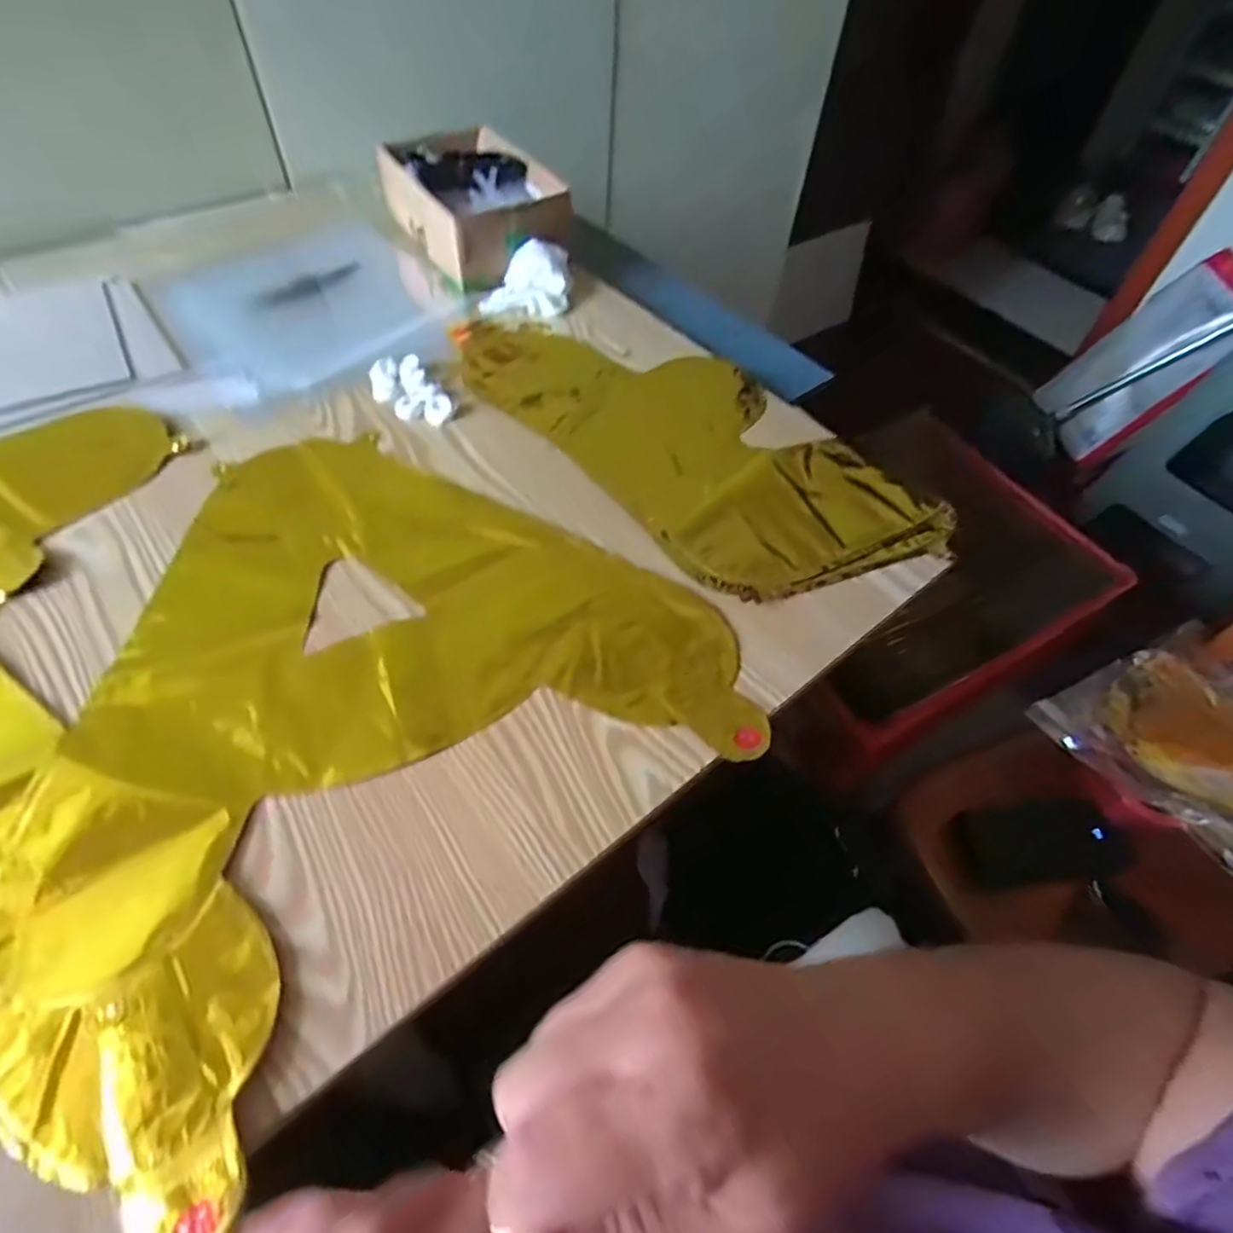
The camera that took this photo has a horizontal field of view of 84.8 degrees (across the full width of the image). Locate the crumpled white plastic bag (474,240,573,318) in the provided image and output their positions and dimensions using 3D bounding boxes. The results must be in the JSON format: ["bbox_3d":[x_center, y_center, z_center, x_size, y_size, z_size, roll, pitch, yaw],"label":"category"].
[{"bbox_3d":[-0.085,-0.318,0.636,0.084,0.037,0.057,-3,54,-6],"label":"crumpled white plastic bag"}]

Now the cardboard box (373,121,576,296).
[{"bbox_3d":[-0.147,-0.421,0.687,0.135,0.070,0.210,-24,59,-20],"label":"cardboard box"}]

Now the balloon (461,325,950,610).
[{"bbox_3d":[0.043,-0.150,0.546,0.184,0.020,0.414,-35,63,-26],"label":"balloon"}]

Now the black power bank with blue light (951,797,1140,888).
[{"bbox_3d":[0.458,0.246,0.734,0.008,0.160,0.086,-13,78,-44],"label":"black power bank with blue light"}]

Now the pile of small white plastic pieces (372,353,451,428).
[{"bbox_3d":[-0.171,-0.185,0.550,0.046,0.012,0.087,-27,60,-21],"label":"pile of small white plastic pieces"}]

